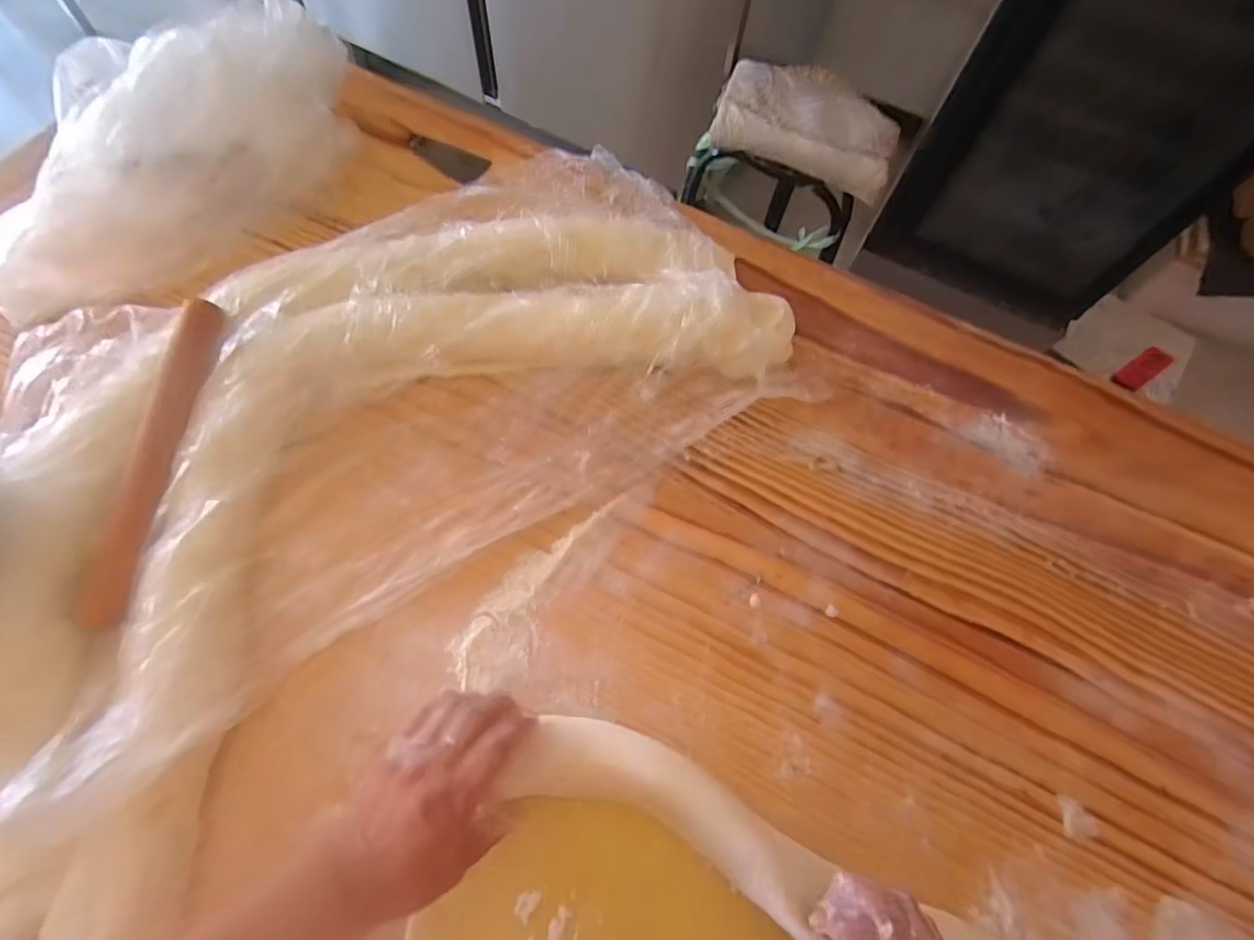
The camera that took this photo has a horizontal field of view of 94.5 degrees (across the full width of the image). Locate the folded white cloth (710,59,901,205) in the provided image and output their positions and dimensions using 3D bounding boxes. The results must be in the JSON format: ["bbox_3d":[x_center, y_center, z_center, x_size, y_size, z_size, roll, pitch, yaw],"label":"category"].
[{"bbox_3d":[0.316,-0.611,1.006,0.304,0.062,0.236,18,67,4],"label":"folded white cloth"}]

